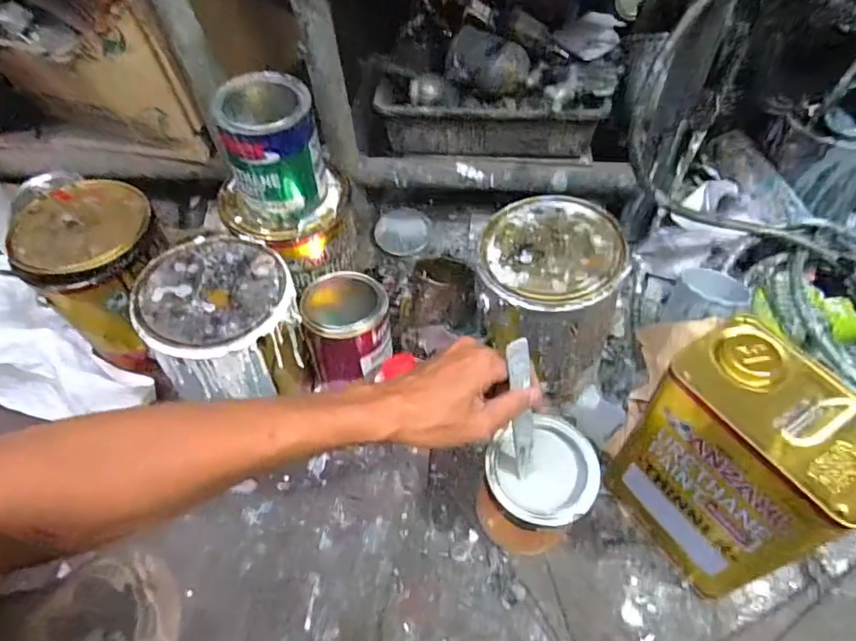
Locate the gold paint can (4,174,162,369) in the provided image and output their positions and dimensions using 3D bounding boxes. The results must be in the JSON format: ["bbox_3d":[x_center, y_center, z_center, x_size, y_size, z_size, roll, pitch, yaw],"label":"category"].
[{"bbox_3d":[-0.403,-0.055,0.699,0.145,0.191,0.154,-1,56,2],"label":"gold paint can"}]

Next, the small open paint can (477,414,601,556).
[{"bbox_3d":[0.113,0.181,0.571,0.100,0.136,0.106,-1,56,2],"label":"small open paint can"}]

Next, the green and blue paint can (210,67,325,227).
[{"bbox_3d":[-0.174,-0.189,0.614,0.098,0.141,0.086,-41,60,-20],"label":"green and blue paint can"}]

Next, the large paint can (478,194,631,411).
[{"bbox_3d":[0.142,-0.020,0.656,0.153,0.204,0.162,-3,55,5],"label":"large paint can"}]

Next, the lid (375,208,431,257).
[{"bbox_3d":[-0.041,-0.149,0.904,0.090,0.011,0.092,-3,55,5],"label":"lid"}]

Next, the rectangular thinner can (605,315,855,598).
[{"bbox_3d":[0.279,0.140,0.511,0.111,0.259,0.156,-34,58,-17],"label":"rectangular thinner can"}]

